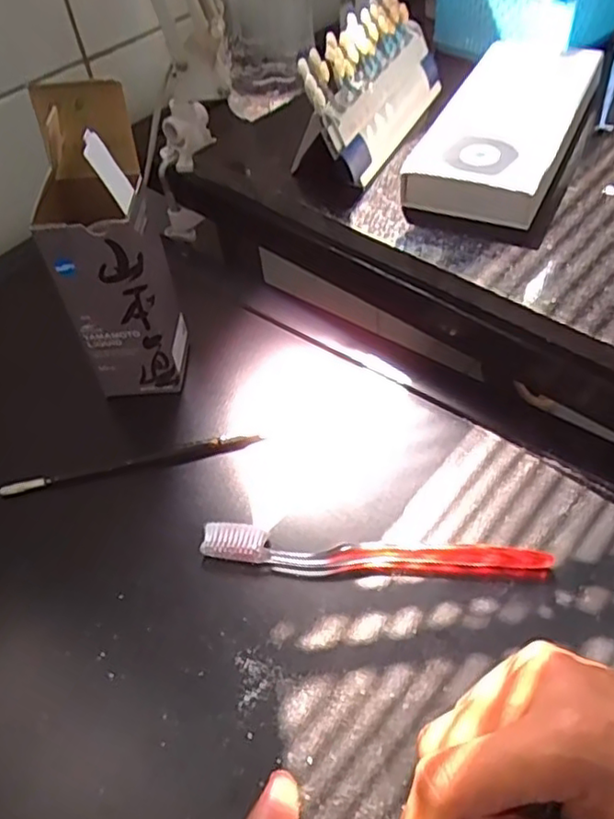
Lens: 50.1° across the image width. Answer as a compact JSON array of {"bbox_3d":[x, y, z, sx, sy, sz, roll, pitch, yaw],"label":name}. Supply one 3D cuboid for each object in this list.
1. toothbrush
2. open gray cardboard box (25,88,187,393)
[{"bbox_3d":[0.035,0.081,0.361,0.188,0.012,0.019,3,50,9],"label":"toothbrush"},{"bbox_3d":[-0.122,-0.094,0.415,0.066,0.185,0.071,-13,50,-4],"label":"open gray cardboard box"}]

